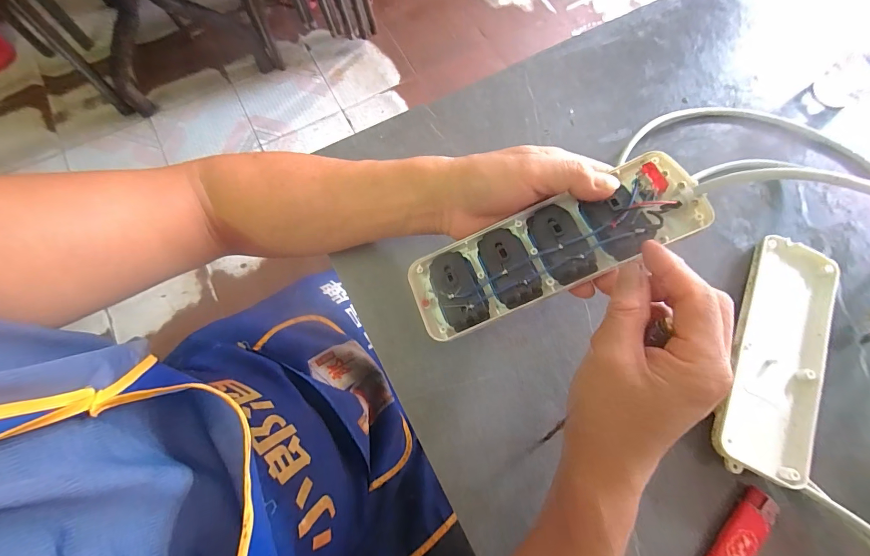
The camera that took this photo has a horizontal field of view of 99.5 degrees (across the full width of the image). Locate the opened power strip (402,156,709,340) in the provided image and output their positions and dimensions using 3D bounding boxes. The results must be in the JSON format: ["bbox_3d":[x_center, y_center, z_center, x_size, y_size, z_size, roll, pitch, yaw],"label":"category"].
[{"bbox_3d":[0.081,-0.020,0.268,0.203,0.033,0.065,-24,75,8],"label":"opened power strip"}]

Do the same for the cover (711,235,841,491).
[{"bbox_3d":[0.287,0.060,0.306,0.068,0.016,0.207,27,76,8],"label":"cover"}]

